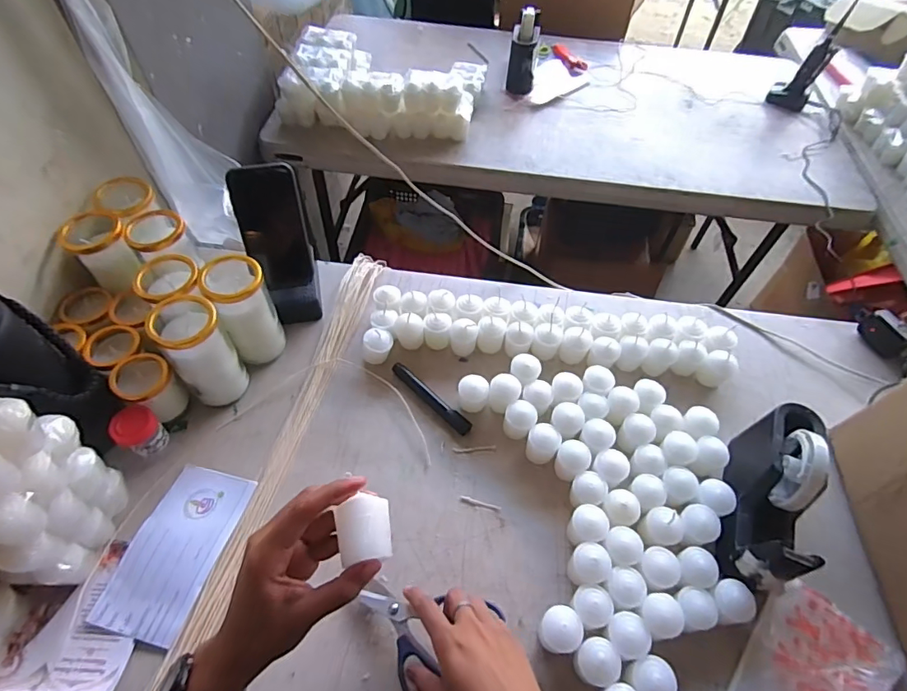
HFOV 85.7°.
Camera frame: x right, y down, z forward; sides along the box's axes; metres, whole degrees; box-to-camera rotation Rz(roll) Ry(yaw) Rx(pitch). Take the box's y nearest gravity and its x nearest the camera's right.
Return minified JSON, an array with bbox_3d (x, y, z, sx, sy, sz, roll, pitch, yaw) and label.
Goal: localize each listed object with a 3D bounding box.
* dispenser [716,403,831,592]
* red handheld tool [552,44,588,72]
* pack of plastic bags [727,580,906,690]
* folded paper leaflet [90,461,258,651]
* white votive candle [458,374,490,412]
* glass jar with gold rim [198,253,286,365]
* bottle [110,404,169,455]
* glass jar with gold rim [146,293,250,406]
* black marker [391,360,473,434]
[{"bbox_3d":[0.341,0.152,0.516,0.063,0.113,0.187,20,57,11],"label":"dispenser"},{"bbox_3d":[0.275,-0.705,1.188,0.042,0.017,0.127,-20,59,-15],"label":"red handheld tool"},{"bbox_3d":[0.344,0.326,0.465,0.117,0.018,0.174,35,61,20],"label":"pack of plastic bags"},{"bbox_3d":[-0.290,0.212,0.515,0.089,0.010,0.168,12,56,6],"label":"folded paper leaflet"},{"bbox_3d":[0.026,0.063,0.635,0.038,0.045,0.038,1,55,-2],"label":"white votive candle"},{"bbox_3d":[-0.262,-0.042,0.619,0.066,0.148,0.060,1,55,-2],"label":"glass jar with gold rim"},{"bbox_3d":[-0.351,0.100,0.553,0.035,0.063,0.043,26,59,15],"label":"bottle"},{"bbox_3d":[-0.299,0.006,0.582,0.067,0.137,0.082,-29,61,-20],"label":"glass jar with gold rim"},{"bbox_3d":[-0.028,0.066,0.630,0.128,0.013,0.020,39,63,22],"label":"black marker"}]

